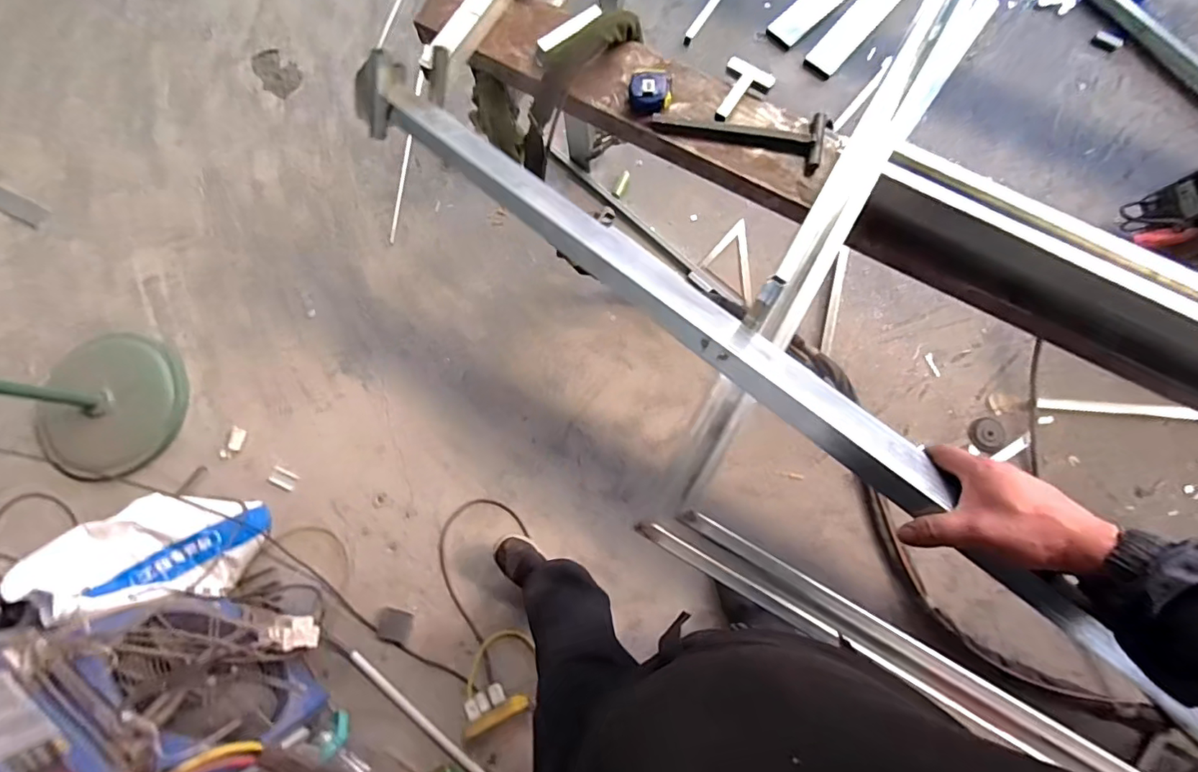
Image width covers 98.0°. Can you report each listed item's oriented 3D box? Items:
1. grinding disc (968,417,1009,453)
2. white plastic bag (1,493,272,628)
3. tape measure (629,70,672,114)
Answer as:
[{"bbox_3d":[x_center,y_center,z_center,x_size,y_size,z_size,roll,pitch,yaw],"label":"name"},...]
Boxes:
[{"bbox_3d":[1.070,0.135,1.440,0.096,0.018,0.094,0,78,0],"label":"grinding disc"},{"bbox_3d":[-1.067,0.387,1.239,0.338,0.335,0.231,-7,78,-1],"label":"white plastic bag"},{"bbox_3d":[0.088,-0.494,0.872,0.070,0.032,0.057,-3,79,1],"label":"tape measure"}]

